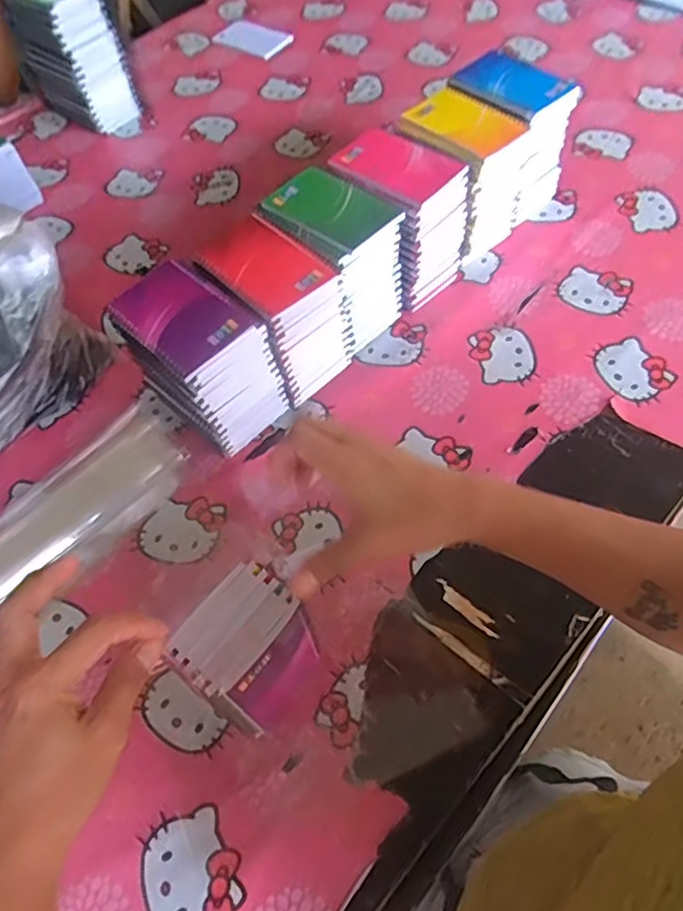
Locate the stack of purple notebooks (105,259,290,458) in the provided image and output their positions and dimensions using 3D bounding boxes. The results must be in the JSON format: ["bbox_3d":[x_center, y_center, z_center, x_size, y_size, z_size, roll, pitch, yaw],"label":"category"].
[{"bbox_3d":[-0.138,-0.091,0.645,0.127,0.160,0.096,37,67,25],"label":"stack of purple notebooks"}]

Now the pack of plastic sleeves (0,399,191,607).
[{"bbox_3d":[-0.295,0.072,0.667,0.125,0.019,0.294,38,68,25],"label":"pack of plastic sleeves"}]

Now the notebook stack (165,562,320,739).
[{"bbox_3d":[-0.070,0.154,0.499,0.063,0.139,0.089,33,65,23],"label":"notebook stack"}]

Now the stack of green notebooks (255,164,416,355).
[{"bbox_3d":[-0.008,-0.214,0.713,0.132,0.155,0.102,37,67,25],"label":"stack of green notebooks"}]

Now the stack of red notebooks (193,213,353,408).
[{"bbox_3d":[-0.067,-0.146,0.674,0.126,0.156,0.098,37,67,25],"label":"stack of red notebooks"}]

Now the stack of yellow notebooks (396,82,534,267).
[{"bbox_3d":[0.138,-0.331,0.772,0.131,0.152,0.103,37,67,25],"label":"stack of yellow notebooks"}]

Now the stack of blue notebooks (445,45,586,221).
[{"bbox_3d":[0.209,-0.389,0.797,0.091,0.161,0.131,-37,61,-18],"label":"stack of blue notebooks"}]

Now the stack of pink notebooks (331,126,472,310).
[{"bbox_3d":[0.065,-0.271,0.740,0.130,0.154,0.096,38,68,25],"label":"stack of pink notebooks"}]

